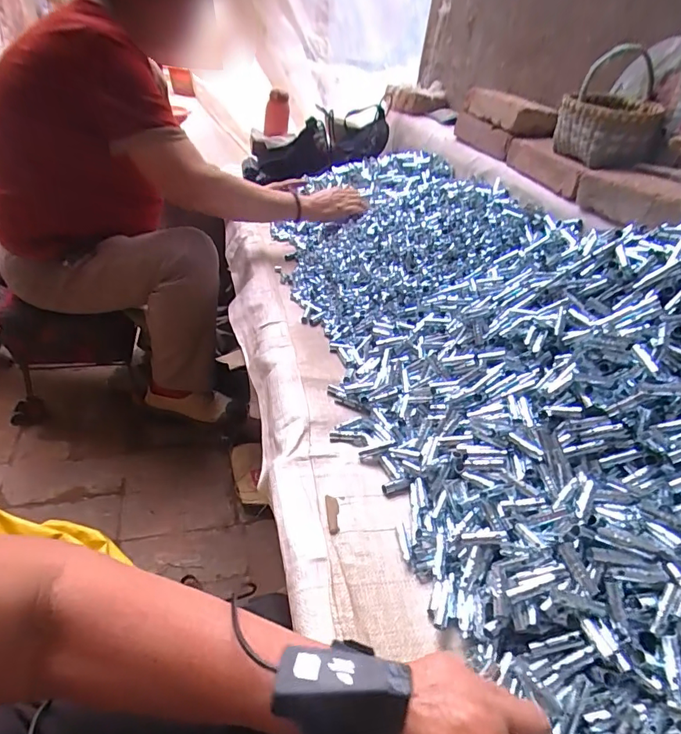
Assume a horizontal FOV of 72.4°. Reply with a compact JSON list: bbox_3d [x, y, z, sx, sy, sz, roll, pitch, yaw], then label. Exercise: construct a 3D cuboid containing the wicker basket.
[{"bbox_3d":[0.472,-0.439,0.793,0.168,0.164,0.162,23,39,19],"label":"wicker basket"}]

